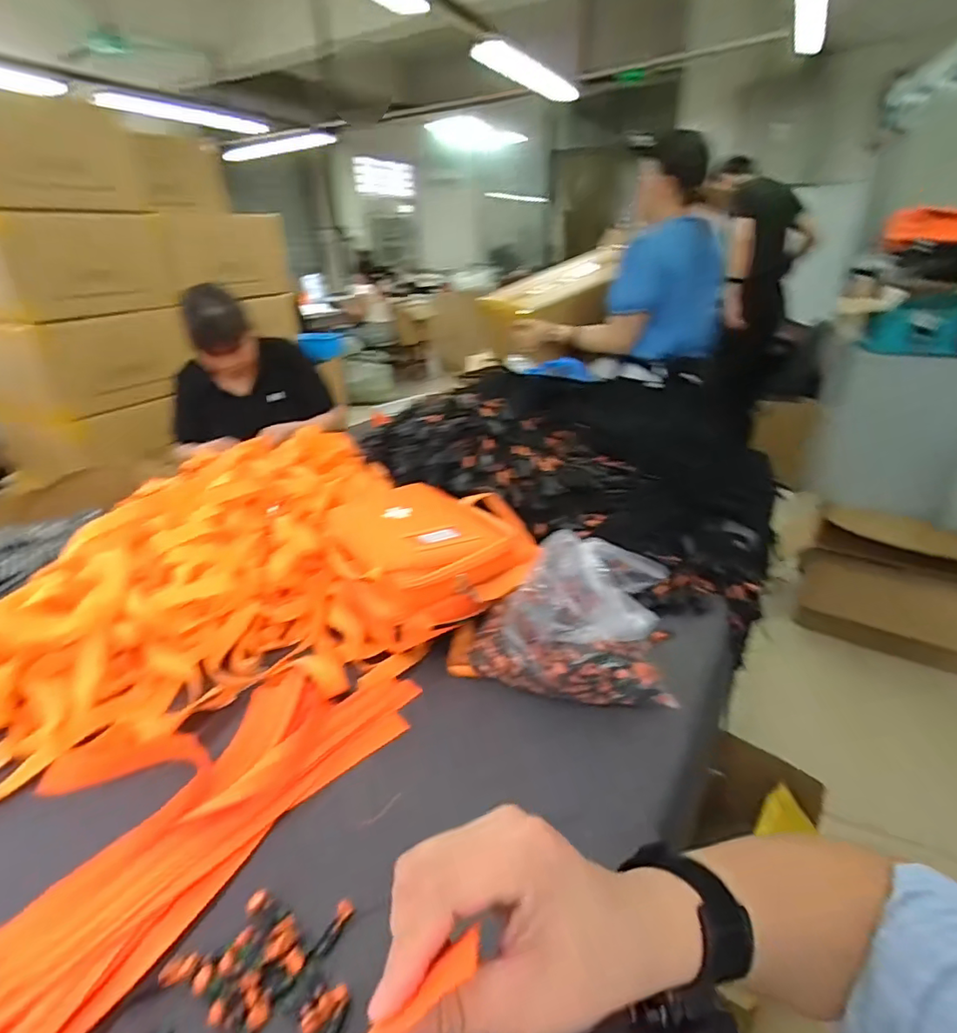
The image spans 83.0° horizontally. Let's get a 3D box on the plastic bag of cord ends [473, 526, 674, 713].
[{"bbox_3d":[0.121,0.122,0.681,0.259,0.177,0.150,-4,27,-4],"label":"plastic bag of cord ends"}]

